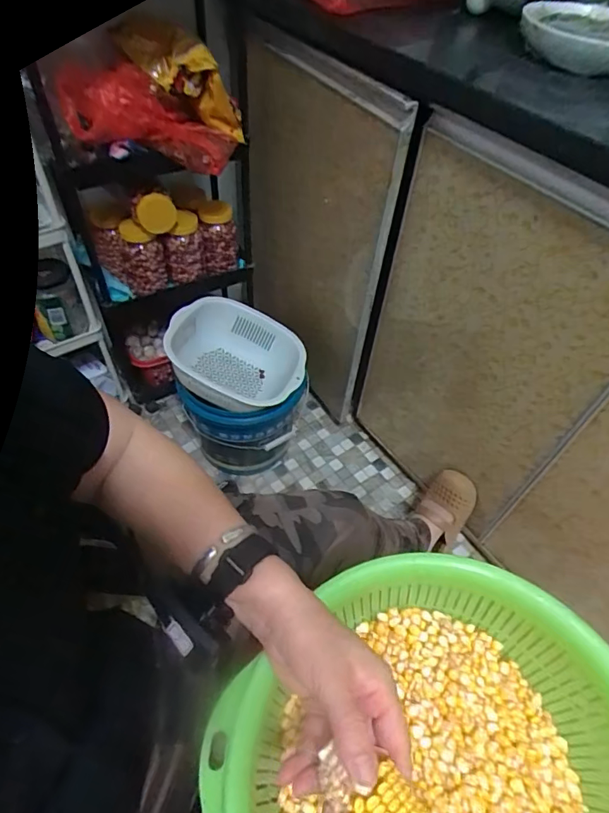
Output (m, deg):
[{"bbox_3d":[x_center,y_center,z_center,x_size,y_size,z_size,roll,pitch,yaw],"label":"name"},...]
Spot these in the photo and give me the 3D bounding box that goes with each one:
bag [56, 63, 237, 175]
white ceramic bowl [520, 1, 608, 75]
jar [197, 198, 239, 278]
[{"bbox_3d":[-0.262,-0.490,0.819,0.274,0.093,0.124,13,45,-23],"label":"bag"},{"bbox_3d":[0.384,-0.503,0.653,0.173,0.052,0.172,21,51,13],"label":"white ceramic bowl"},{"bbox_3d":[-0.188,-0.371,1.073,0.076,0.143,0.089,-3,52,-6],"label":"jar"}]

